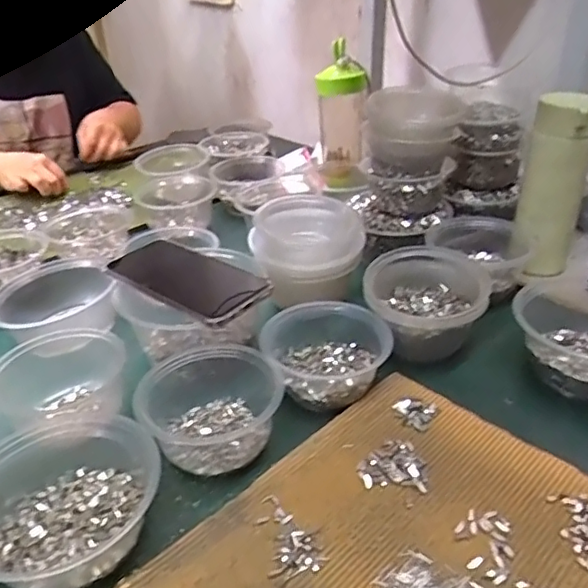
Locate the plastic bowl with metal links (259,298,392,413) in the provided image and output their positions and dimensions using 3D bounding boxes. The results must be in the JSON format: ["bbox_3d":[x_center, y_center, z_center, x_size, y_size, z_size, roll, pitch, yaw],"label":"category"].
[{"bbox_3d":[0.029,0.052,0.537,0.115,0.050,0.103,-4,32,-3],"label":"plastic bowl with metal links"}]

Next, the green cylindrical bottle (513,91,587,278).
[{"bbox_3d":[0.287,-0.117,0.647,0.066,0.194,0.051,14,35,24],"label":"green cylindrical bottle"}]

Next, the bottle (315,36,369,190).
[{"bbox_3d":[0.074,-0.268,0.893,0.076,0.195,0.065,-3,32,-1],"label":"bottle"}]

